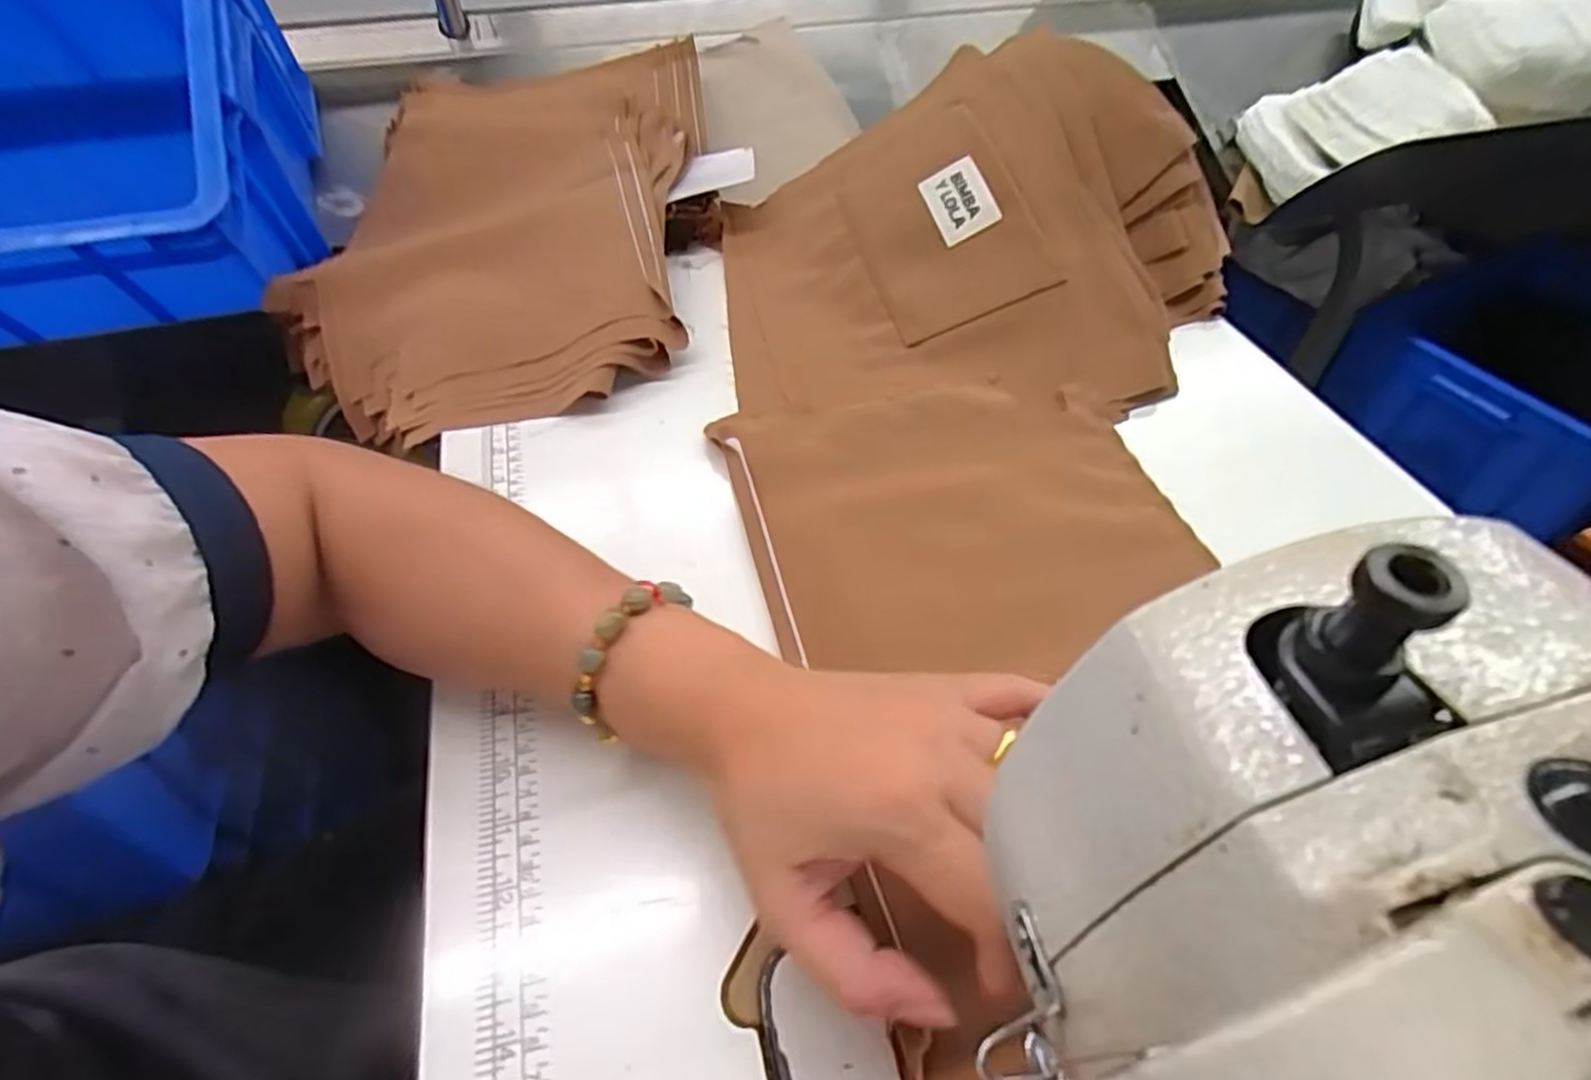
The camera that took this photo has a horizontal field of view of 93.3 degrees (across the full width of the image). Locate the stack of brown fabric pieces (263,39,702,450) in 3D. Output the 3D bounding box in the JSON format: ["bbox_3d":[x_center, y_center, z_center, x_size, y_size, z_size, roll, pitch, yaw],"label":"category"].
[{"bbox_3d":[-0.239,-0.280,0.624,0.299,0.044,0.527,-3,49,-2],"label":"stack of brown fabric pieces"}]

